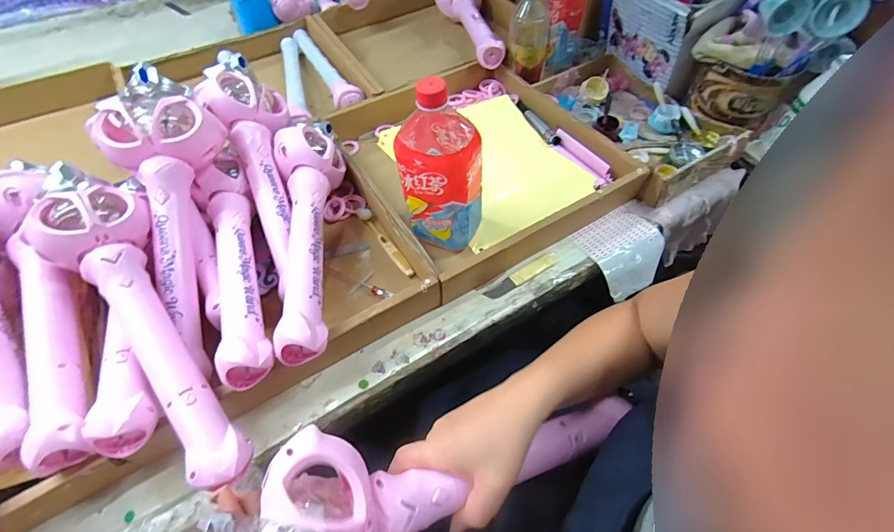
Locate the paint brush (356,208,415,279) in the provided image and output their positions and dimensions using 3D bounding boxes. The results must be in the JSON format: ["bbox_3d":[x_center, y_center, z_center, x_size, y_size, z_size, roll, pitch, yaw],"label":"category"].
[{"bbox_3d":[-0.085,-0.035,0.548,0.018,0.009,0.139,-31,61,-19],"label":"paint brush"}]

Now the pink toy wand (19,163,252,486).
[{"bbox_3d":[-0.294,0.045,0.377,0.087,0.045,0.357,-35,75,-20],"label":"pink toy wand"}]

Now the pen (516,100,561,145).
[{"bbox_3d":[0.153,-0.247,0.681,0.022,0.011,0.128,-21,58,-13],"label":"pen"}]

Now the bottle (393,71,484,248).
[{"bbox_3d":[-0.007,-0.120,0.477,0.096,0.213,0.104,0,56,1],"label":"bottle"}]

